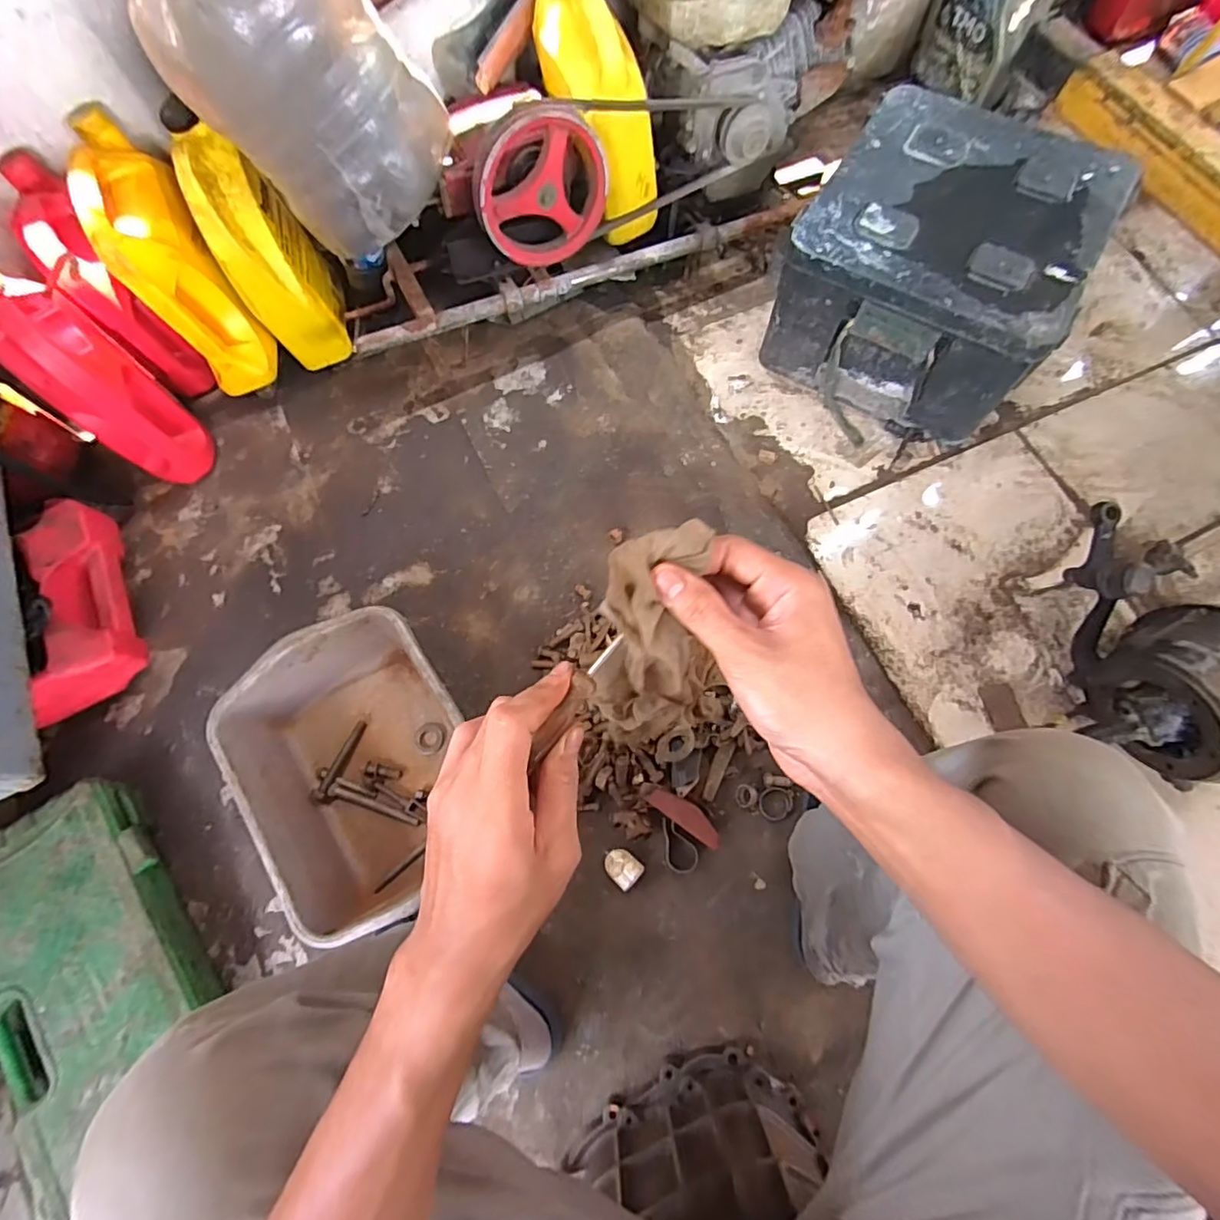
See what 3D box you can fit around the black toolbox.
[{"bbox_3d":[0.484,-0.509,0.893,0.353,0.243,0.369,30,75,11],"label":"black toolbox"}]

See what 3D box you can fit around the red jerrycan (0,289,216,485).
[{"bbox_3d":[-0.719,-0.311,0.832,0.163,0.289,0.113,41,77,14],"label":"red jerrycan"}]

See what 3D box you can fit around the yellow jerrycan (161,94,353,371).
[{"bbox_3d":[-0.517,-0.546,0.901,0.123,0.312,0.183,-8,71,-1],"label":"yellow jerrycan"}]

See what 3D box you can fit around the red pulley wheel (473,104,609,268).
[{"bbox_3d":[-0.099,-0.586,0.810,0.189,0.181,0.050,-27,72,-7],"label":"red pulley wheel"}]

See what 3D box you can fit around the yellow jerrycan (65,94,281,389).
[{"bbox_3d":[-0.625,-0.504,0.847,0.107,0.280,0.232,-26,72,-7],"label":"yellow jerrycan"}]

